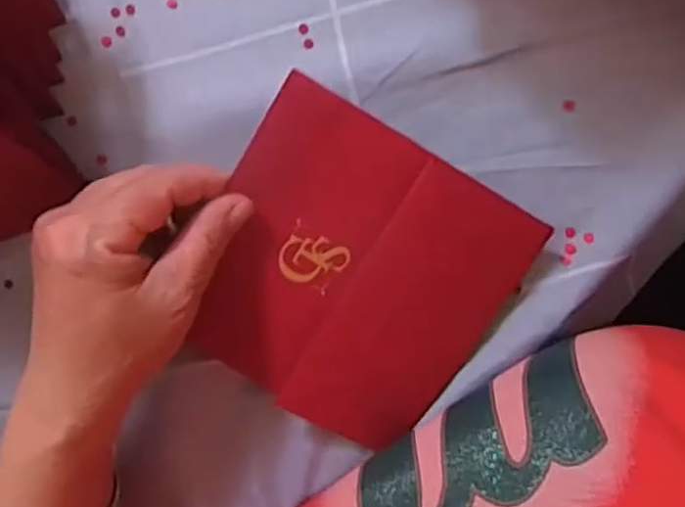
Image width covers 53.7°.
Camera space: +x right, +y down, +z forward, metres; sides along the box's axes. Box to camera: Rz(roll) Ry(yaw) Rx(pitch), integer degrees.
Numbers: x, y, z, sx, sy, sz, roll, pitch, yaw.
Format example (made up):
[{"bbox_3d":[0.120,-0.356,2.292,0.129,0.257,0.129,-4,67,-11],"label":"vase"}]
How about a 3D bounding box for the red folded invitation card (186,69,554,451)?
[{"bbox_3d":[0.004,0.014,0.312,0.137,0.013,0.135,31,107,-8],"label":"red folded invitation card"}]

